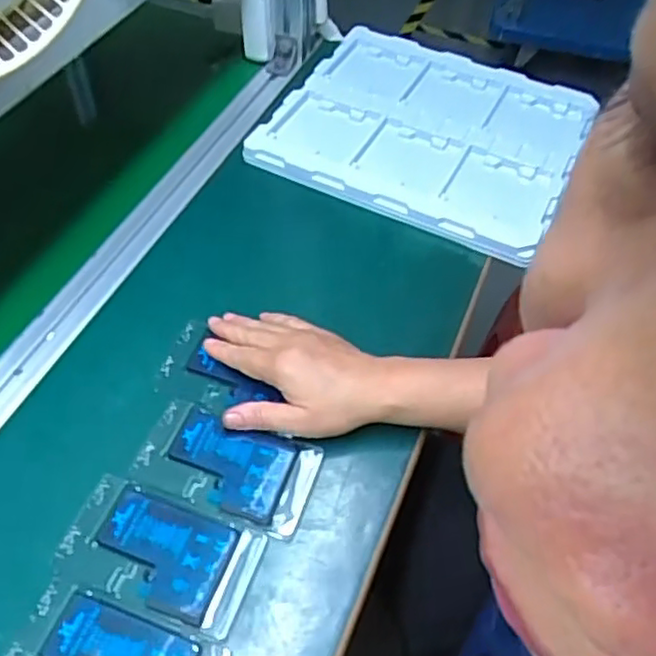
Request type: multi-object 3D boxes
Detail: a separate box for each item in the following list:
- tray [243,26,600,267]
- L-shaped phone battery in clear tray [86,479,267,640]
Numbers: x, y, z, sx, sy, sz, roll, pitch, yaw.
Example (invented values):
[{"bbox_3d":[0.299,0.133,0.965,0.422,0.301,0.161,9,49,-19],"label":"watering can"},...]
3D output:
[{"bbox_3d":[0.110,-0.214,0.720,0.308,0.021,0.254,25,59,15],"label":"tray"},{"bbox_3d":[-0.106,0.154,0.449,0.112,0.013,0.070,16,53,10],"label":"L-shaped phone battery in clear tray"}]

